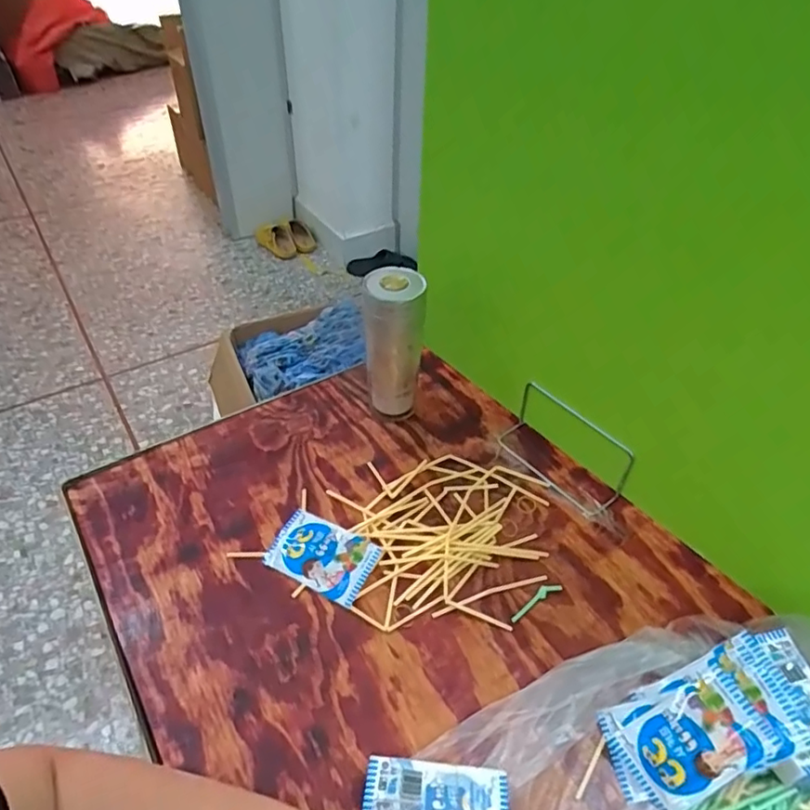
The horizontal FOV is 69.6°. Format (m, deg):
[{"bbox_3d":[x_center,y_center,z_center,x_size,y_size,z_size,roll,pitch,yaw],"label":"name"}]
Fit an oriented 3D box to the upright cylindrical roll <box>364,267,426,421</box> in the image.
[{"bbox_3d":[-0.012,-0.065,0.689,0.062,0.194,0.049,-2,44,-2],"label":"upright cylindrical roll"}]

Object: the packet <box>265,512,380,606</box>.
[{"bbox_3d":[-0.083,0.151,0.590,0.107,0.016,0.067,20,47,20],"label":"packet"}]

